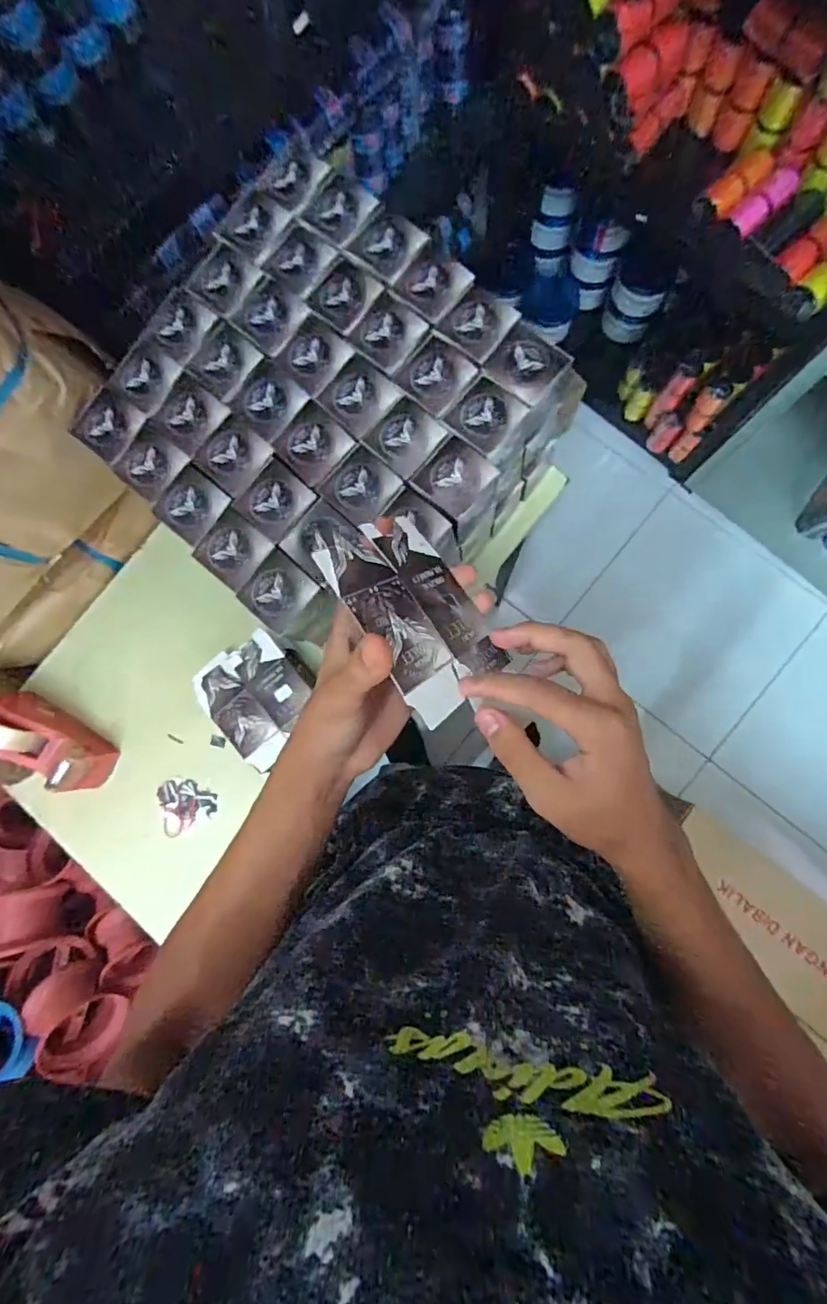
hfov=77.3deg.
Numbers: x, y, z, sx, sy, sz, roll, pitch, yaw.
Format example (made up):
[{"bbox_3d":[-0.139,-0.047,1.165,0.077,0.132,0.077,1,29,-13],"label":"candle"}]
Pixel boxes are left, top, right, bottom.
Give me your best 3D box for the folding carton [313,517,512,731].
[{"bbox_3d":[0.004,-0.027,0.327,0.009,0.108,0.124,-35,88,38],"label":"folding carton"}]

